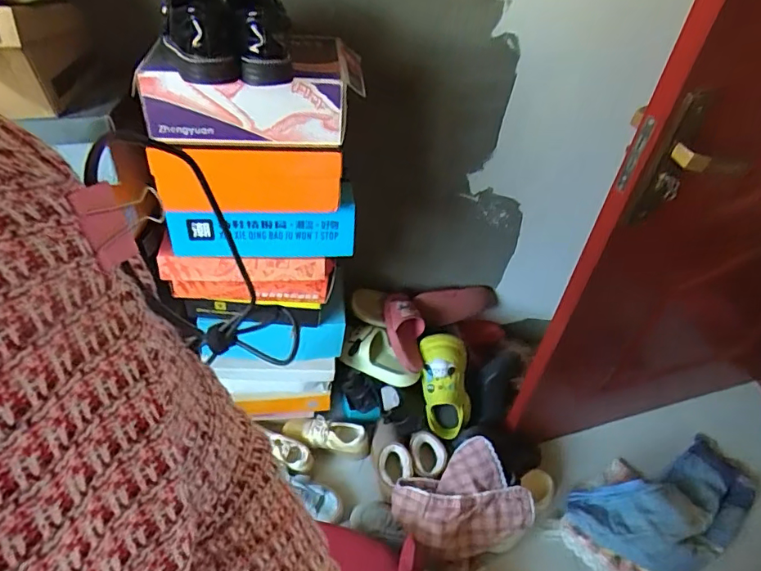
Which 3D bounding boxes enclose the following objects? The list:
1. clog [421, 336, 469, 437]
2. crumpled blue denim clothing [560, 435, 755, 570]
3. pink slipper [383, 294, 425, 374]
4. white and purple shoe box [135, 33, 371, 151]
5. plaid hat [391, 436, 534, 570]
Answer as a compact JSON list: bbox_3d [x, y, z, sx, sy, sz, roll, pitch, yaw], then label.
[{"bbox_3d":[0.163,0.264,1.332,0.104,0.275,0.078,-9,18,-11],"label":"clog"},{"bbox_3d":[0.746,0.556,1.317,0.555,0.125,0.308,-25,53,-24],"label":"crumpled blue denim clothing"},{"bbox_3d":[0.068,0.121,1.342,0.100,0.061,0.205,-13,88,-15],"label":"pink slipper"},{"bbox_3d":[-0.194,-0.325,0.822,0.320,0.117,0.213,-1,47,-5],"label":"white and purple shoe box"},{"bbox_3d":[0.199,0.532,1.233,0.289,0.184,0.223,-24,53,-24],"label":"plaid hat"}]

